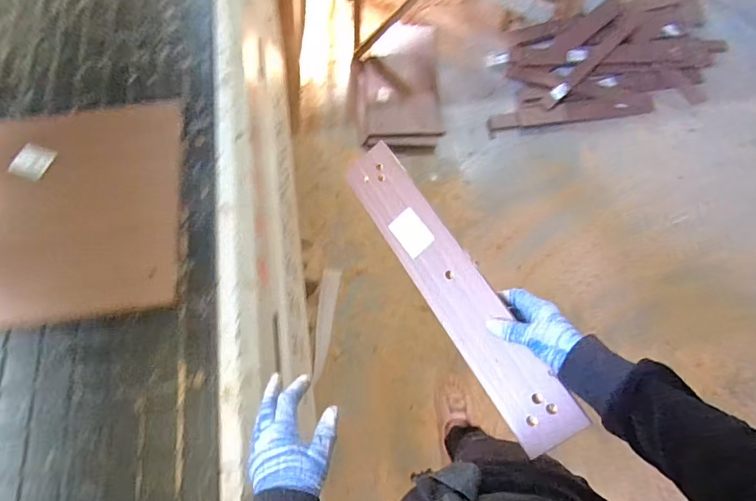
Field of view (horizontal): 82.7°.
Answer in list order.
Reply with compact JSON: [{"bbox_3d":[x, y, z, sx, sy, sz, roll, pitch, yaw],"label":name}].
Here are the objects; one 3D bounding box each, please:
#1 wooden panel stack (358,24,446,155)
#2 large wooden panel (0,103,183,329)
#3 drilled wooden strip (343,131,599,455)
[{"bbox_3d":[0.078,-0.652,1.743,0.344,0.066,0.555,-4,68,0],"label":"wooden panel stack"},{"bbox_3d":[-0.548,-0.067,0.704,0.441,0.024,0.376,-6,69,-6],"label":"large wooden panel"},{"bbox_3d":[0.094,0.039,0.575,0.081,0.014,0.454,-39,68,16],"label":"drilled wooden strip"}]

